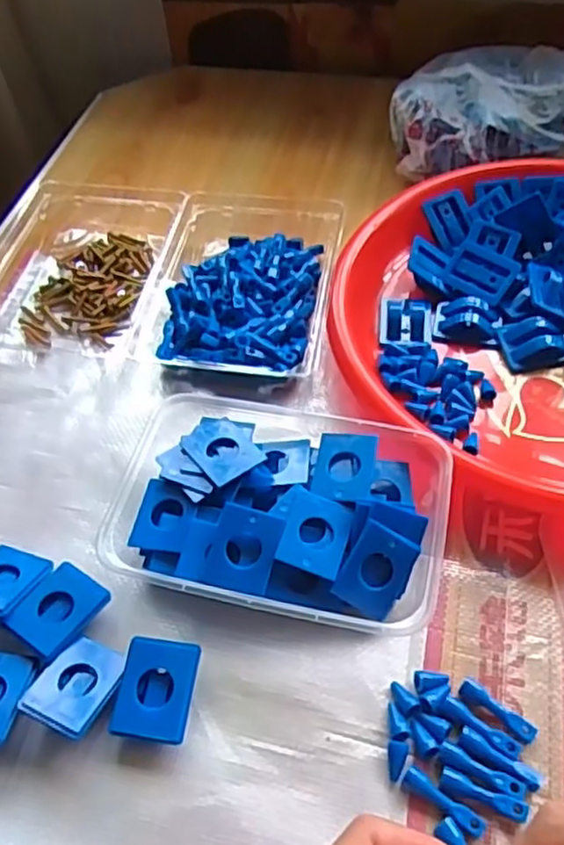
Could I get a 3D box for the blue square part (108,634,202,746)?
[{"bbox_3d":[-0.058,0.126,0.331,0.034,0.018,0.045,5,53,7],"label":"blue square part"}]

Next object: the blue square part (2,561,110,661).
[{"bbox_3d":[-0.112,0.093,0.352,0.035,0.005,0.044,30,54,16],"label":"blue square part"}]

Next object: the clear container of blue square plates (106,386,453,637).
[{"bbox_3d":[-0.001,0.048,0.374,0.169,0.038,0.120,9,53,10],"label":"clear container of blue square plates"}]

